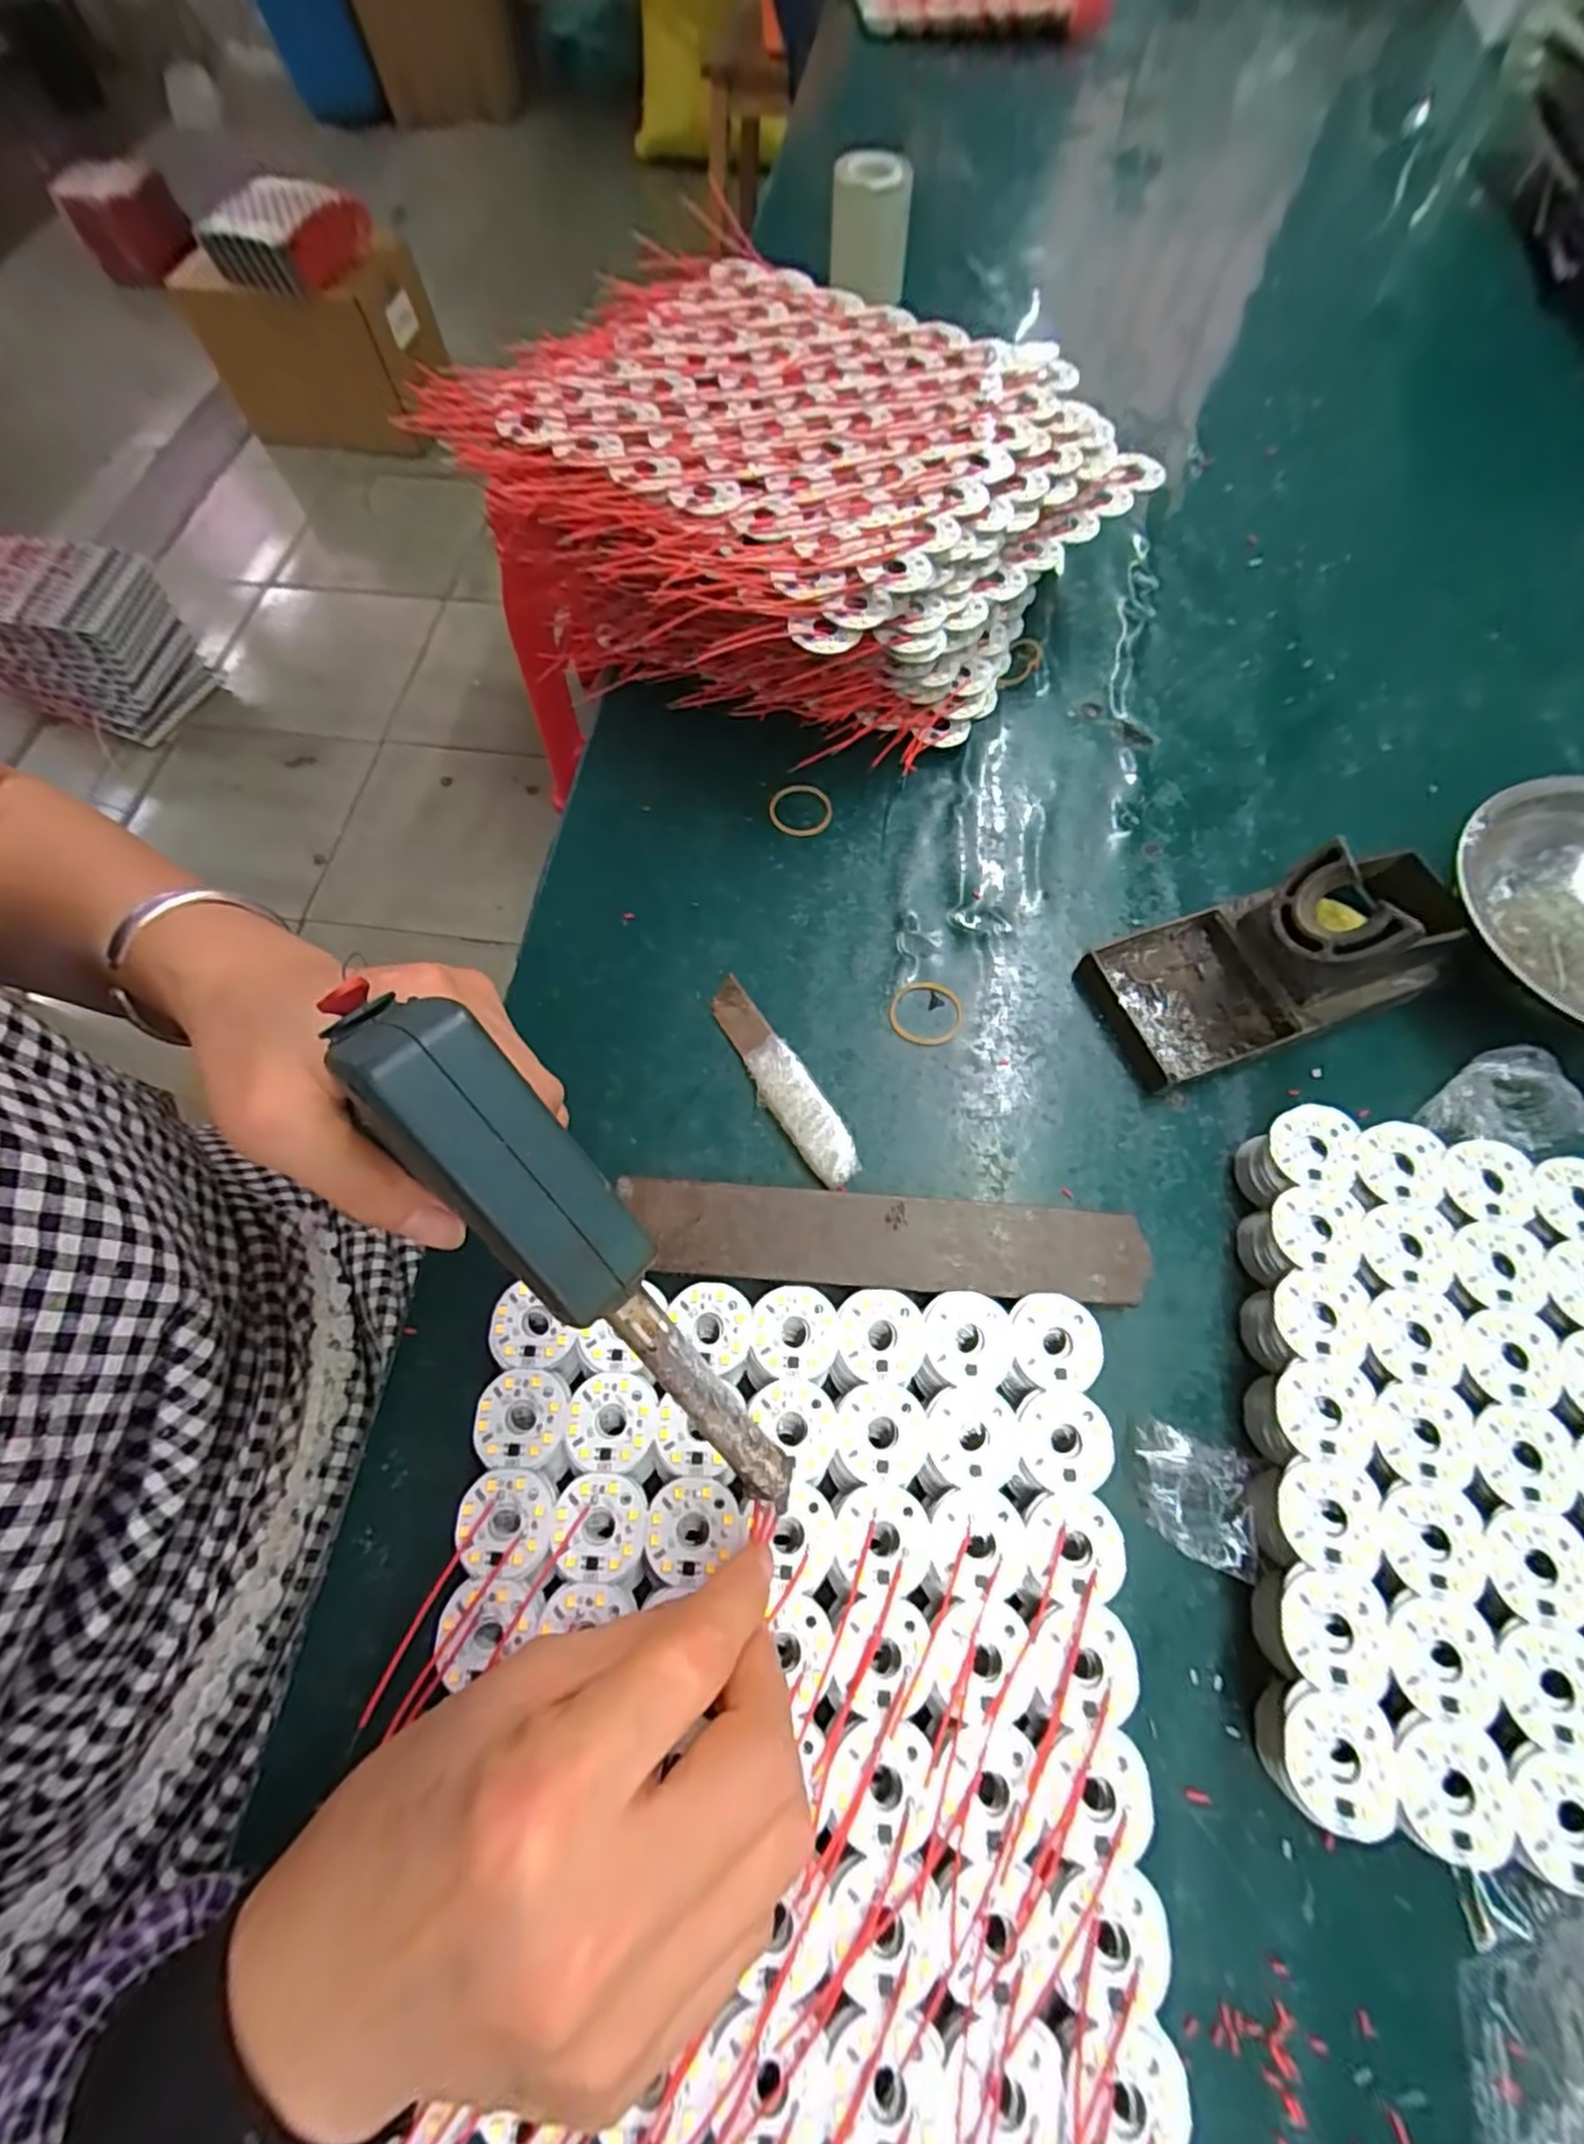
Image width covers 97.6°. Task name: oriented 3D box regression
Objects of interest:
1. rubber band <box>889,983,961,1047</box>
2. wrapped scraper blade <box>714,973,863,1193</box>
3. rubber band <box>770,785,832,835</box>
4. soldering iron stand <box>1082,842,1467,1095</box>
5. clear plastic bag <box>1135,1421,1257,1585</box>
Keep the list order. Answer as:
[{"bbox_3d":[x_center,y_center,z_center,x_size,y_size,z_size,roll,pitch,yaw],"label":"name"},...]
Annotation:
[{"bbox_3d":[0.060,-0.027,0.310,0.032,0.004,0.030,0,69,1],"label":"rubber band"},{"bbox_3d":[-0.005,0.003,0.296,0.022,0.009,0.103,-32,72,-11],"label":"wrapped scraper blade"},{"bbox_3d":[0.004,-0.133,0.350,0.031,0.004,0.029,-1,69,0],"label":"rubber band"},{"bbox_3d":[0.207,-0.054,0.284,0.143,0.069,0.069,-19,70,-6],"label":"soldering iron stand"},{"bbox_3d":[0.137,0.145,0.237,0.042,0.017,0.036,20,71,8],"label":"clear plastic bag"}]

